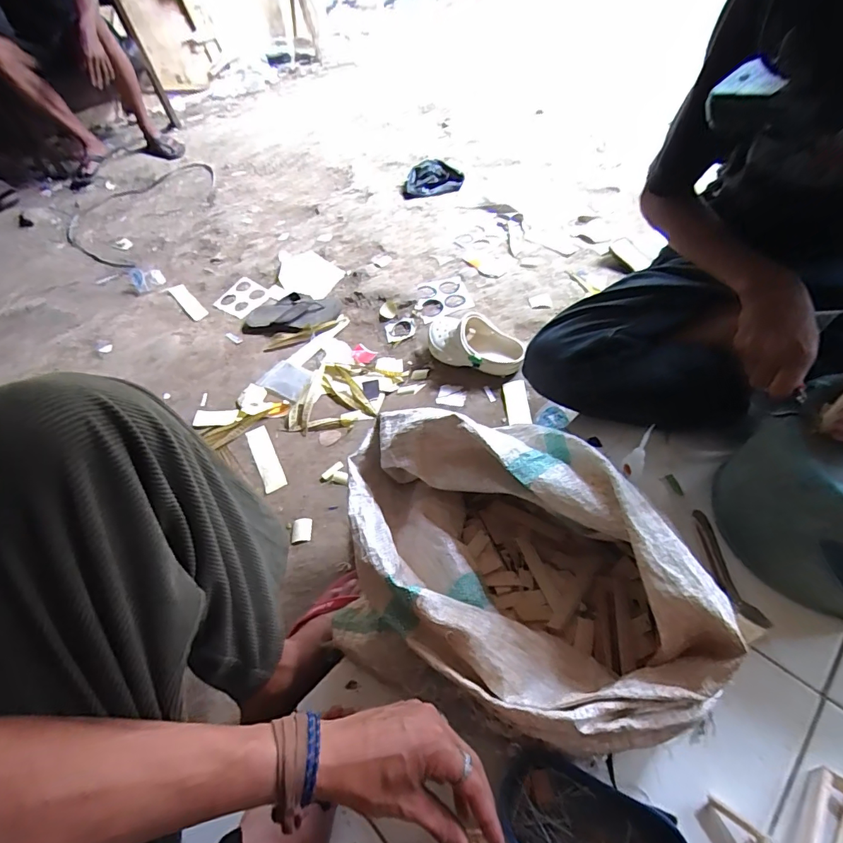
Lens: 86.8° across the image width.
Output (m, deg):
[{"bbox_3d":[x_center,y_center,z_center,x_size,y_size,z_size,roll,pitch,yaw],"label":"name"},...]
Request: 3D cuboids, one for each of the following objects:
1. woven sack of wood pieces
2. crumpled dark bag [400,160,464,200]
[{"bbox_3d":[0.080,0.140,0.504,0.359,0.188,0.347,1,50,7],"label":"woven sack of wood pieces"},{"bbox_3d":[0.037,-0.823,1.521,0.204,0.081,0.113,-6,50,1],"label":"crumpled dark bag"}]

